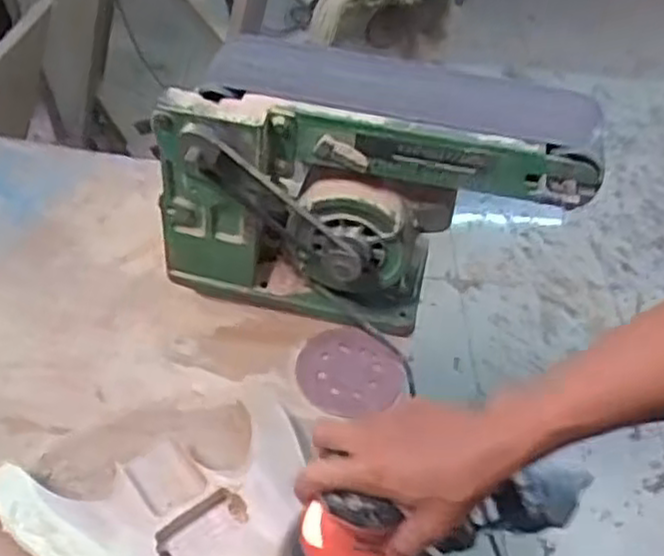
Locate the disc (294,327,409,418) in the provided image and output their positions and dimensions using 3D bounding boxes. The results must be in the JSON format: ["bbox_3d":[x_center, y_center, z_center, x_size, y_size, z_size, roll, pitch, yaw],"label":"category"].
[{"bbox_3d":[0.017,0.104,0.870,0.114,0.007,0.111,3,47,-3],"label":"disc"}]

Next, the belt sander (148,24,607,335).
[{"bbox_3d":[0.043,-0.086,0.863,0.446,0.274,0.166,10,47,3],"label":"belt sander"}]

